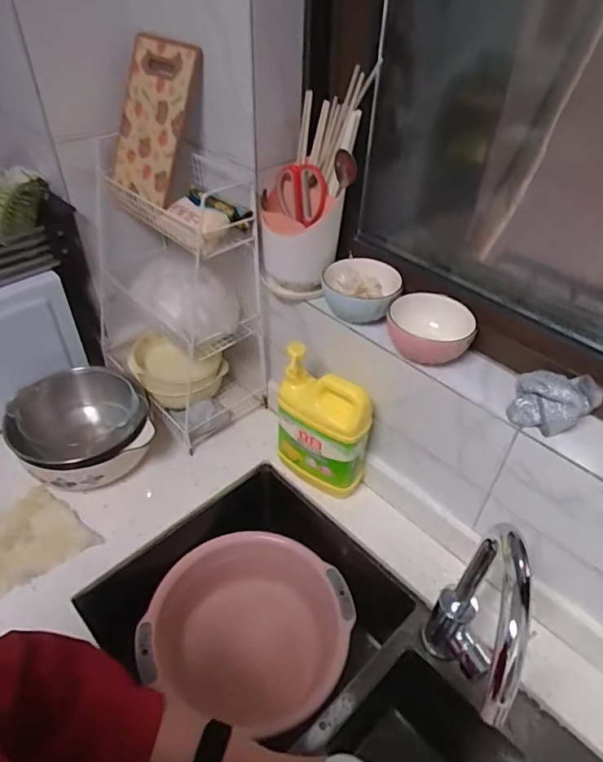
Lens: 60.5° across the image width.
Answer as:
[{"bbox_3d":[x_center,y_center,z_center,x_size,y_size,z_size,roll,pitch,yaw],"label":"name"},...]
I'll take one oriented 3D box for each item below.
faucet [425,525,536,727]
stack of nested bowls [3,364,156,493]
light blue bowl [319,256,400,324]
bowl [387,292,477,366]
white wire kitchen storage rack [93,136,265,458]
[{"bbox_3d":[0.172,0.285,0.555,0.057,0.312,0.186,18,45,17],"label":"faucet"},{"bbox_3d":[-0.372,0.084,0.891,0.205,0.103,0.227,-16,45,-19],"label":"stack of nested bowls"},{"bbox_3d":[0.087,-0.134,0.758,0.107,0.051,0.096,8,43,7],"label":"light blue bowl"},{"bbox_3d":[0.172,-0.069,0.699,0.112,0.052,0.094,14,44,13],"label":"bowl"},{"bbox_3d":[-0.239,-0.170,0.937,0.221,0.408,0.405,-25,49,-27],"label":"white wire kitchen storage rack"}]

